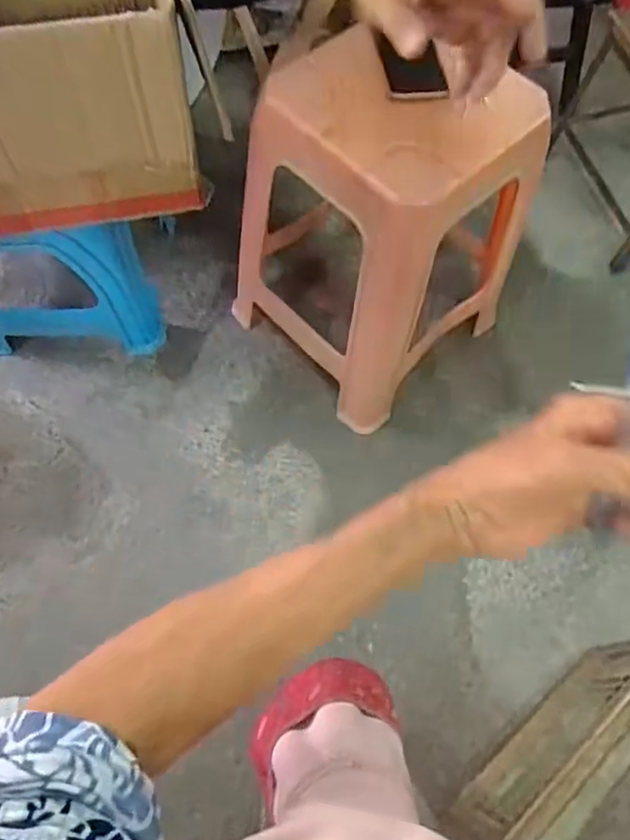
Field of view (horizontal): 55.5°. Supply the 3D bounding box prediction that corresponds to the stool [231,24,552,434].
[{"bbox_3d":[0.103,-0.284,0.911,0.347,0.448,0.338,-38,72,-17],"label":"stool"}]

